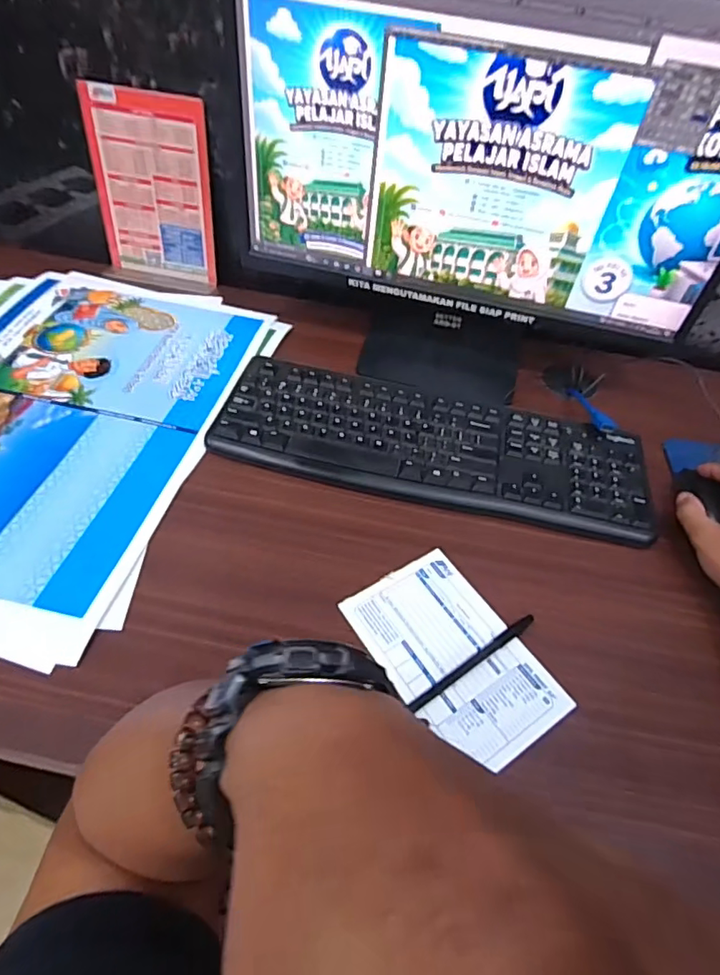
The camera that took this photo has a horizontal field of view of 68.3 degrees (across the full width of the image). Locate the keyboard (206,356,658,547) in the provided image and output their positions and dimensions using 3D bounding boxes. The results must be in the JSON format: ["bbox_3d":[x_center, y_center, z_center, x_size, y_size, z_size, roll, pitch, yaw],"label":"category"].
[{"bbox_3d":[0.072,-0.043,0.546,0.428,0.021,0.142,13,50,4],"label":"keyboard"}]

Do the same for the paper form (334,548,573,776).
[{"bbox_3d":[0.072,0.129,0.414,0.102,0.005,0.162,-25,57,-25],"label":"paper form"}]

